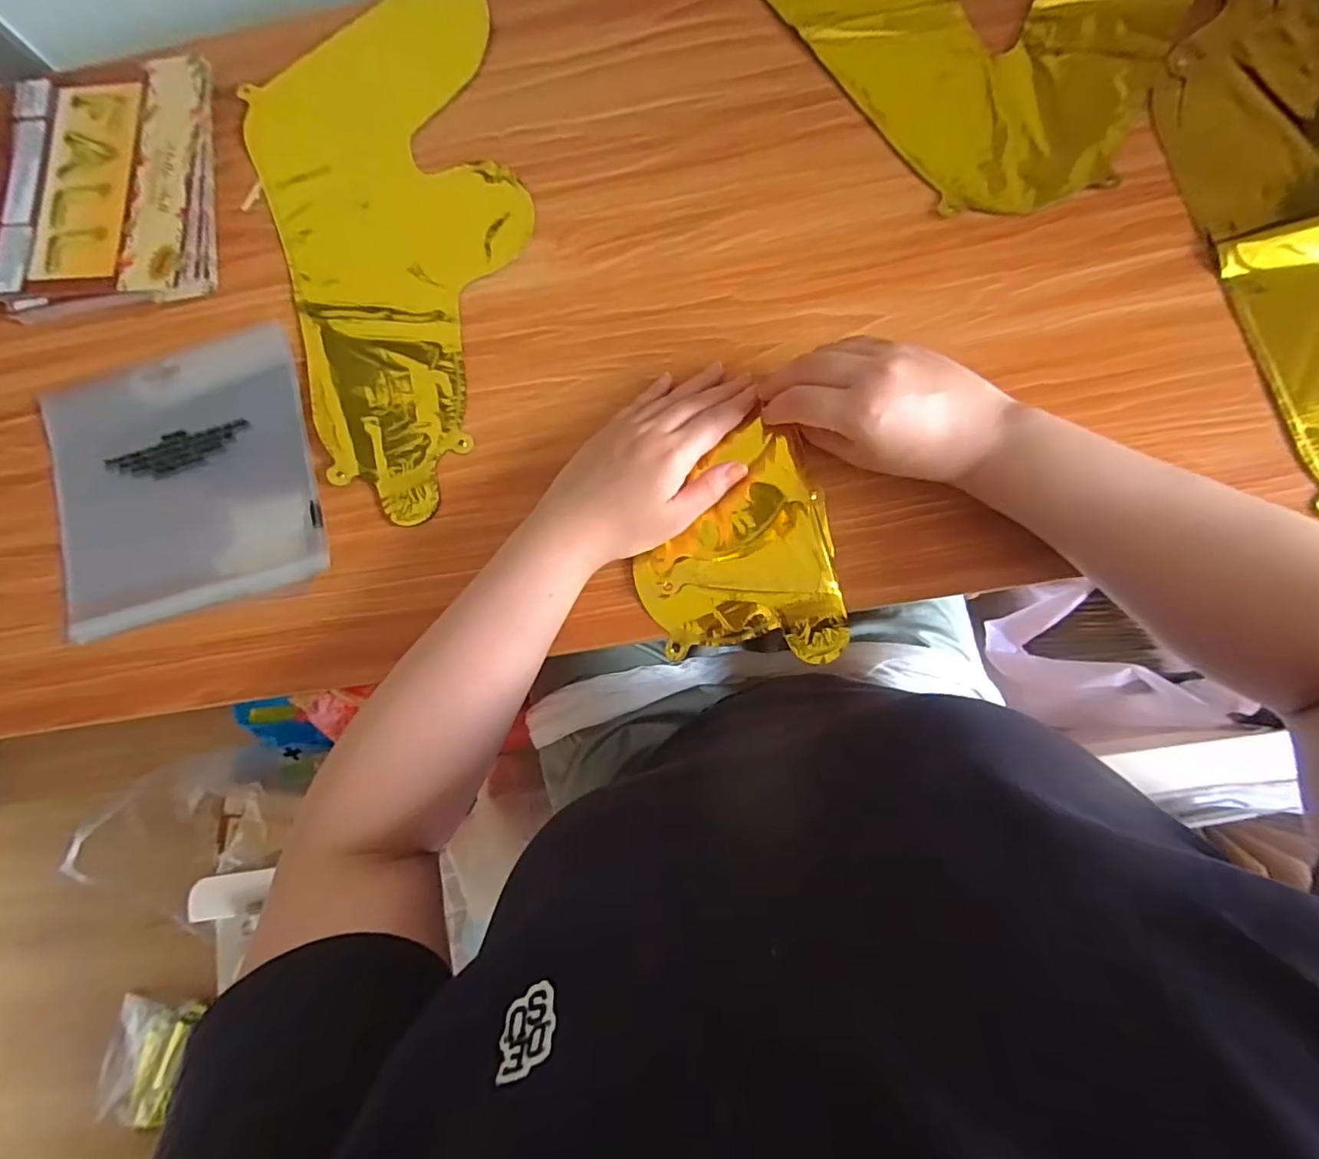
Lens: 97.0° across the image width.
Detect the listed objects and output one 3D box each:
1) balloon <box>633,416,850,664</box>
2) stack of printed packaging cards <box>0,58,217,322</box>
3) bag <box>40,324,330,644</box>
[{"bbox_3d":[0.048,-0.021,0.383,0.126,0.033,0.153,-8,82,5],"label":"balloon"},{"bbox_3d":[-0.436,-0.306,0.463,0.166,0.028,0.191,-5,82,5],"label":"stack of printed packaging cards"},{"bbox_3d":[-0.354,-0.073,0.432,0.199,0.013,0.191,-15,81,3],"label":"bag"}]

